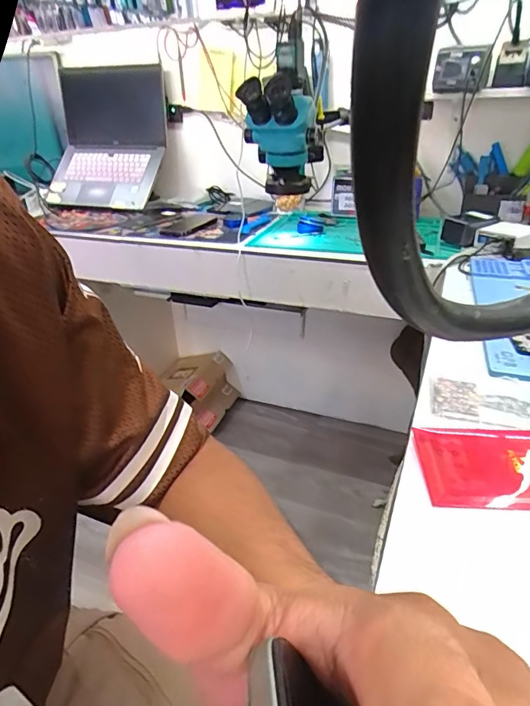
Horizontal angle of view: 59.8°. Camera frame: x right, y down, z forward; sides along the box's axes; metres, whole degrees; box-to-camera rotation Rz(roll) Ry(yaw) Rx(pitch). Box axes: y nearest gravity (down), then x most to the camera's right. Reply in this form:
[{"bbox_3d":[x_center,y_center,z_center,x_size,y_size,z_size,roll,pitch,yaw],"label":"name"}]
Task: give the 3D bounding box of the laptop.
[{"bbox_3d":[-0.431,-0.584,1.261,0.317,0.319,0.160,10,32,22],"label":"laptop"}]

